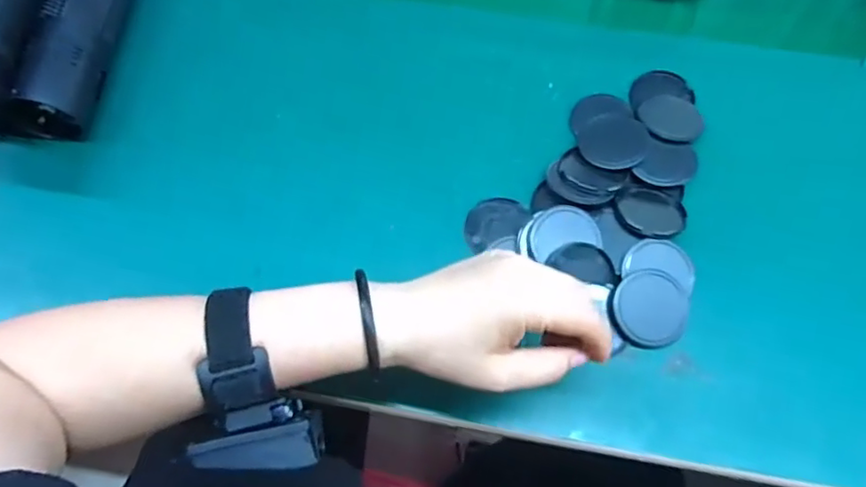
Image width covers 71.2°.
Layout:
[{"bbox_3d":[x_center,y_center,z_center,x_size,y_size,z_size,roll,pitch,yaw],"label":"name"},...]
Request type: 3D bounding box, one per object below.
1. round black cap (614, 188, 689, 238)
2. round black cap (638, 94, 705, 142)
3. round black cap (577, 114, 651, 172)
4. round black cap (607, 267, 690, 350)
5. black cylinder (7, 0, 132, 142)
[{"bbox_3d":[0.154,-0.021,0.422,0.047,0.011,0.041,-10,67,-4],"label":"round black cap"},{"bbox_3d":[0.182,-0.096,0.462,0.047,0.005,0.041,11,67,5],"label":"round black cap"},{"bbox_3d":[0.134,-0.076,0.448,0.049,0.010,0.043,31,70,12],"label":"round black cap"},{"bbox_3d":[0.143,0.042,0.397,0.050,0.011,0.049,0,66,0],"label":"round black cap"},{"bbox_3d":[-0.272,-0.162,0.468,0.044,0.045,0.172,1,66,0],"label":"black cylinder"}]

